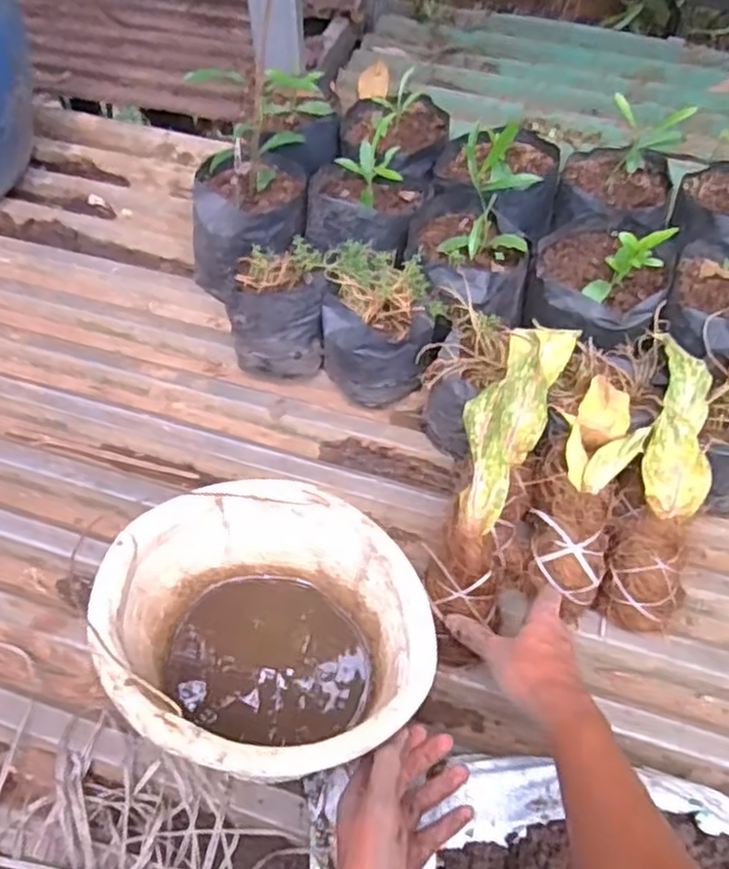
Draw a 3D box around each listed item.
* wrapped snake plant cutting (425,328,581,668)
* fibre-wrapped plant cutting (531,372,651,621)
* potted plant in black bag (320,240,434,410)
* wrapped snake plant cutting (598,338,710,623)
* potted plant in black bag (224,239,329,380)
[{"bbox_3d":[0.120,0.046,0.673,0.076,0.084,0.327,17,82,12],"label":"wrapped snake plant cutting"},{"bbox_3d":[0.207,0.057,0.699,0.081,0.059,0.227,13,85,9],"label":"fibre-wrapped plant cutting"},{"bbox_3d":[0.015,-0.129,0.885,0.130,0.134,0.138,-2,56,-3],"label":"potted plant in black bag"},{"bbox_3d":[0.302,0.045,0.719,0.078,0.067,0.298,15,80,10],"label":"wrapped snake plant cutting"},{"bbox_3d":[-0.105,-0.146,0.905,0.113,0.142,0.109,1,56,-1],"label":"potted plant in black bag"}]

